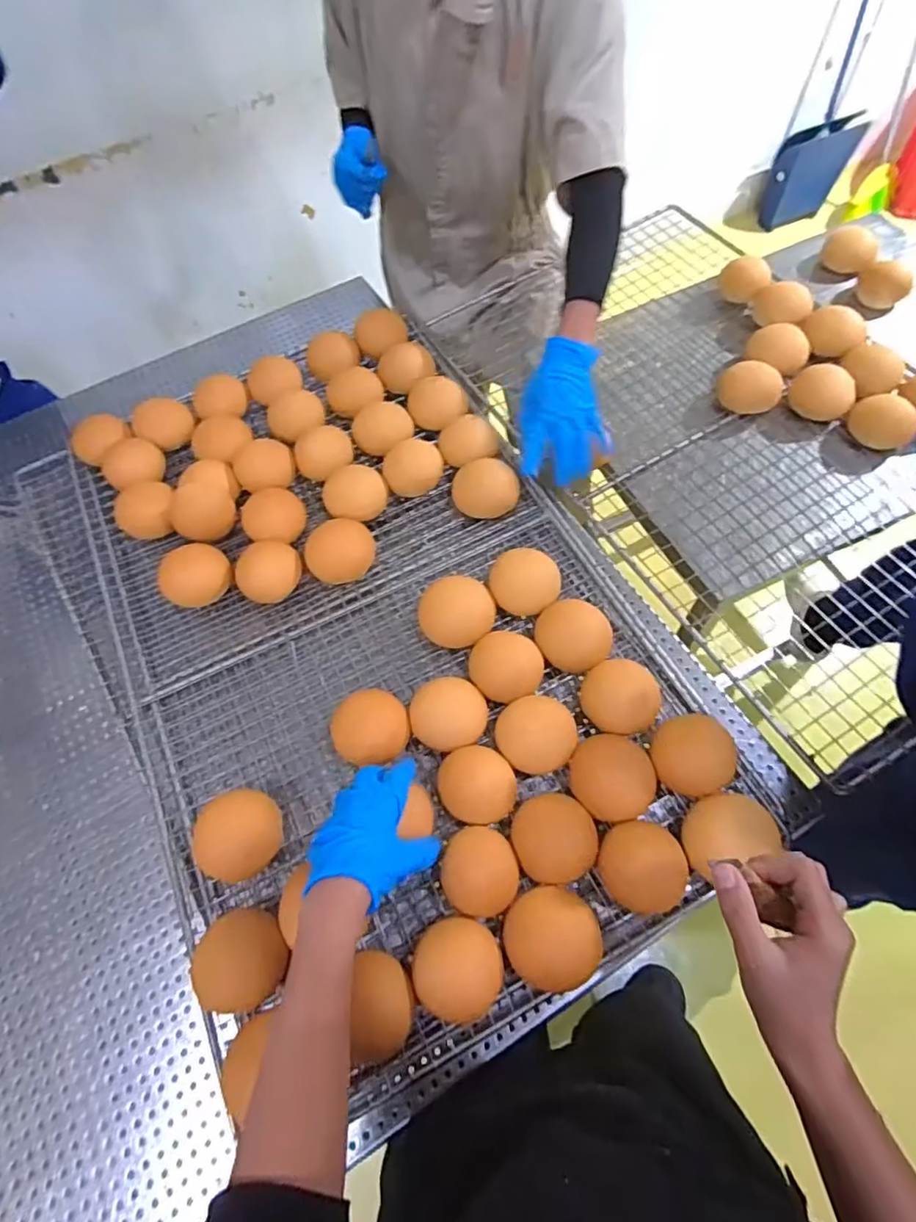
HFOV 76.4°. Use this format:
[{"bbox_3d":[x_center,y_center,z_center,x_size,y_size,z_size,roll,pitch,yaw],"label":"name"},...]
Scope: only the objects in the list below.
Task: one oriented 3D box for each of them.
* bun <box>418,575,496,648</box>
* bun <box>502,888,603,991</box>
[{"bbox_3d":[-0.001,0.006,0.669,0.088,0.063,0.071,-10,63,-1],"label":"bun"},{"bbox_3d":[0.081,0.288,0.517,0.084,0.046,0.080,-8,63,0],"label":"bun"}]

